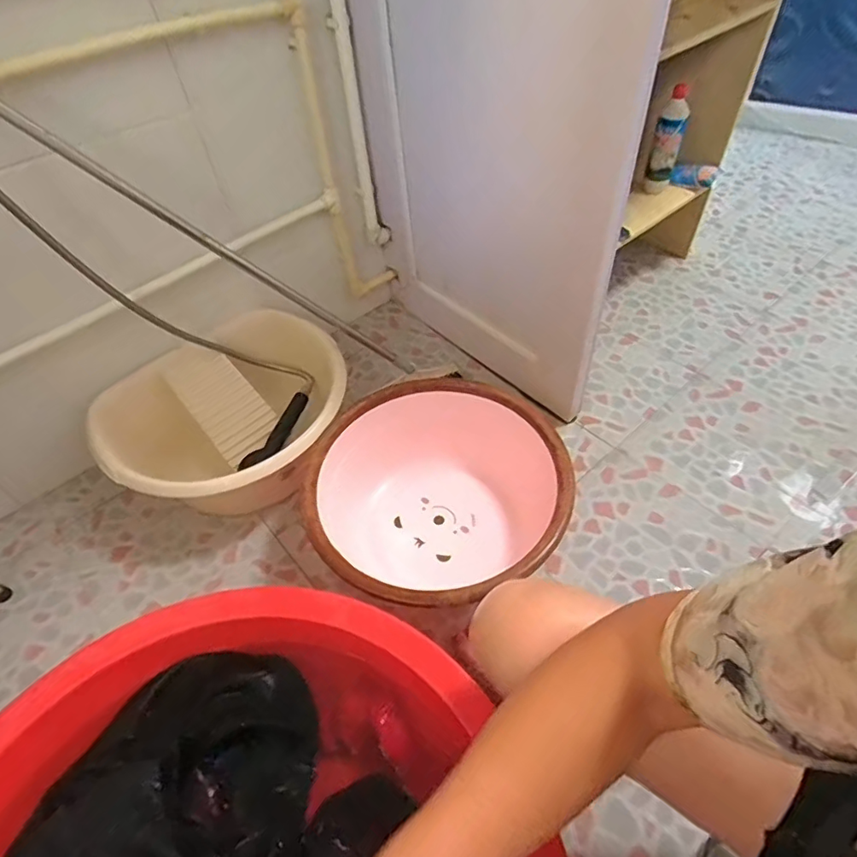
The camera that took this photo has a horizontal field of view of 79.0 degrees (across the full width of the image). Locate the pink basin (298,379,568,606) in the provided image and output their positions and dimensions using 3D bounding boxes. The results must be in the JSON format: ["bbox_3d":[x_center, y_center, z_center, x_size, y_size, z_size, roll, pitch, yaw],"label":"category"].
[{"bbox_3d":[0.010,0.116,0.849,0.379,0.165,0.388,-3,49,3],"label":"pink basin"}]

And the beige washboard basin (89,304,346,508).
[{"bbox_3d":[-0.343,-0.007,0.966,0.436,0.191,0.354,-31,54,-20],"label":"beige washboard basin"}]

